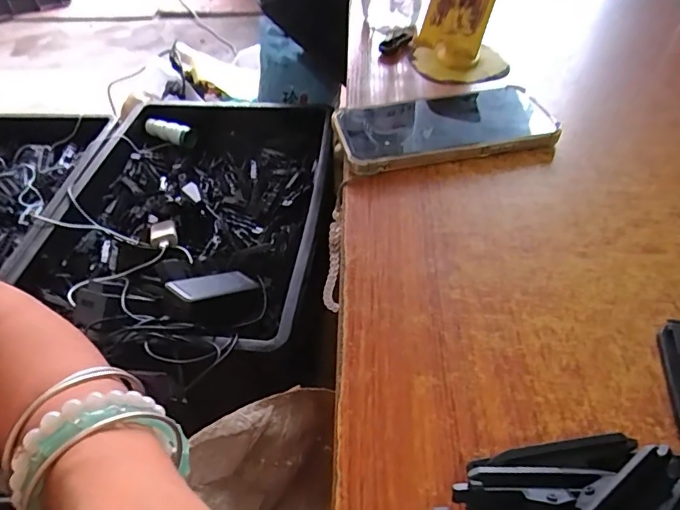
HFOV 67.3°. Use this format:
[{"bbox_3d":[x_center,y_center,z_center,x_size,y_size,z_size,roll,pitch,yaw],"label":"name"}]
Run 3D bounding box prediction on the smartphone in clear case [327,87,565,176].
[{"bbox_3d":[0.080,-0.101,0.411,0.163,0.016,0.085,-9,44,-6],"label":"smartphone in clear case"}]

